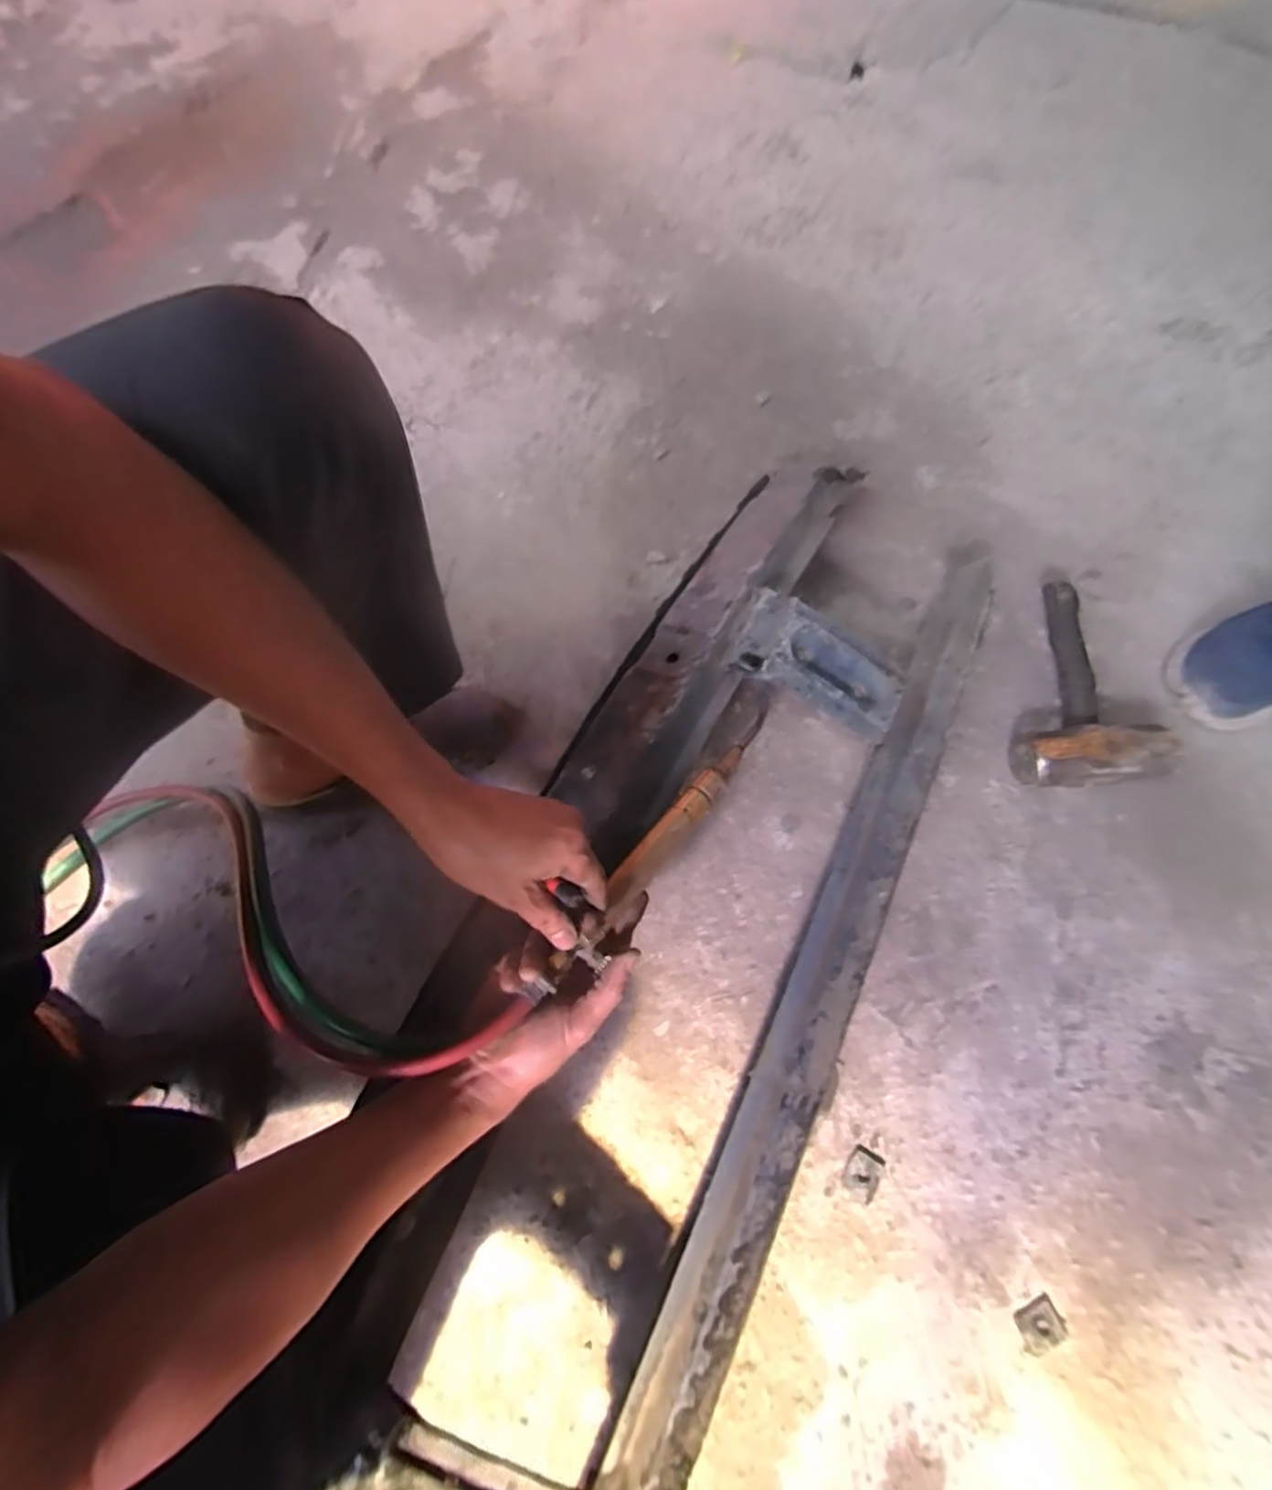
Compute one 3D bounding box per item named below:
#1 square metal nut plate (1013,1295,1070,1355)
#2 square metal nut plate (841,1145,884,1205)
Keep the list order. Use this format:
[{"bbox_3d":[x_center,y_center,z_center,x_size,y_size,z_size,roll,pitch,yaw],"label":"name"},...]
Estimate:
[{"bbox_3d":[0.347,0.496,0.558,0.038,0.005,0.034,-24,73,-9],"label":"square metal nut plate"},{"bbox_3d":[0.205,0.388,0.592,0.030,0.006,0.038,31,73,9],"label":"square metal nut plate"}]

